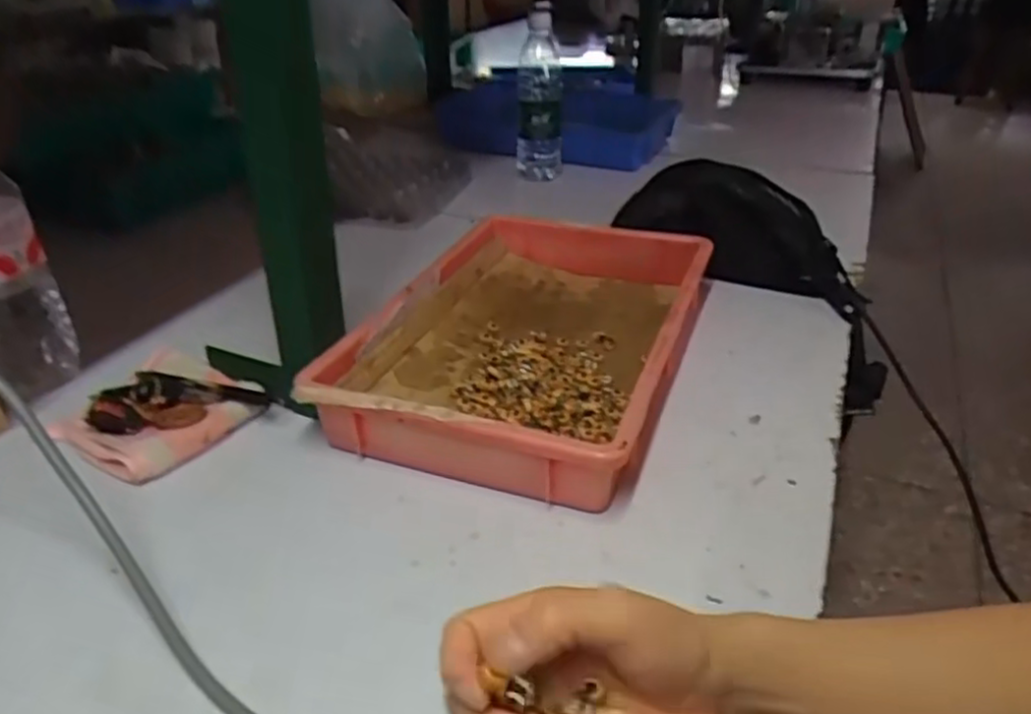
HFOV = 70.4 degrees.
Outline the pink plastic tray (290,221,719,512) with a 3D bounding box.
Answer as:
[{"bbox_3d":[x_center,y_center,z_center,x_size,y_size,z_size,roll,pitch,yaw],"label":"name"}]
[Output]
[{"bbox_3d":[0.018,-0.022,0.634,0.237,0.065,0.356,11,34,19],"label":"pink plastic tray"}]

